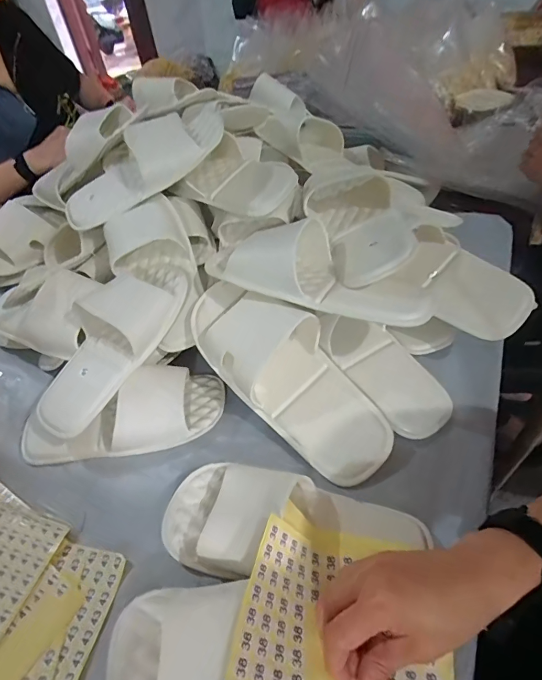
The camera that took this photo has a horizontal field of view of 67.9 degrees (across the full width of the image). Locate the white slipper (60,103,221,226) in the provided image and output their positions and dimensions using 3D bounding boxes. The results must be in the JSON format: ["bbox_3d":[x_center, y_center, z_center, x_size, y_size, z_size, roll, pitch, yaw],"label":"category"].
[{"bbox_3d":[-0.174,-0.238,0.535,0.243,0.067,0.082,-33,47,4],"label":"white slipper"}]

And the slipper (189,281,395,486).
[{"bbox_3d":[0.015,0.027,0.441,0.105,0.072,0.274,-36,71,-26],"label":"slipper"}]

